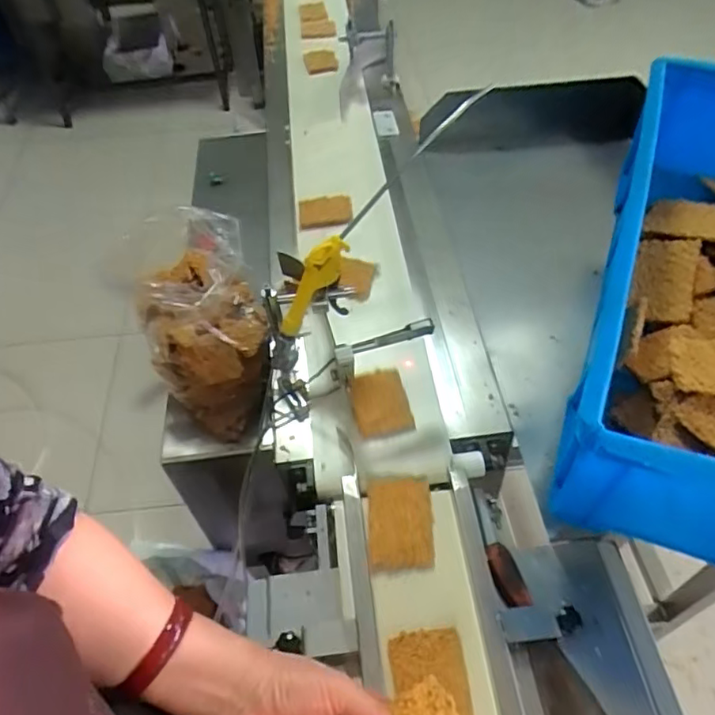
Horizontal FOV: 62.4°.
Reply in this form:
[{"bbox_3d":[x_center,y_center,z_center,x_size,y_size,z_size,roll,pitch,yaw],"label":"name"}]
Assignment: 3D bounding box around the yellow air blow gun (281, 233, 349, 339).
[{"bbox_3d":[-0.056,-0.083,0.726,0.041,0.146,0.023,6,42,-35],"label":"yellow air blow gun"}]

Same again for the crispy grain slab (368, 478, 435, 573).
[{"bbox_3d":[0.047,0.178,0.640,0.069,0.011,0.102,-2,51,1],"label":"crispy grain slab"}]

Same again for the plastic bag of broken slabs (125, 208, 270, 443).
[{"bbox_3d":[-0.213,-0.039,0.813,0.167,0.320,0.153,-5,11,-2],"label":"plastic bag of broken slabs"}]

